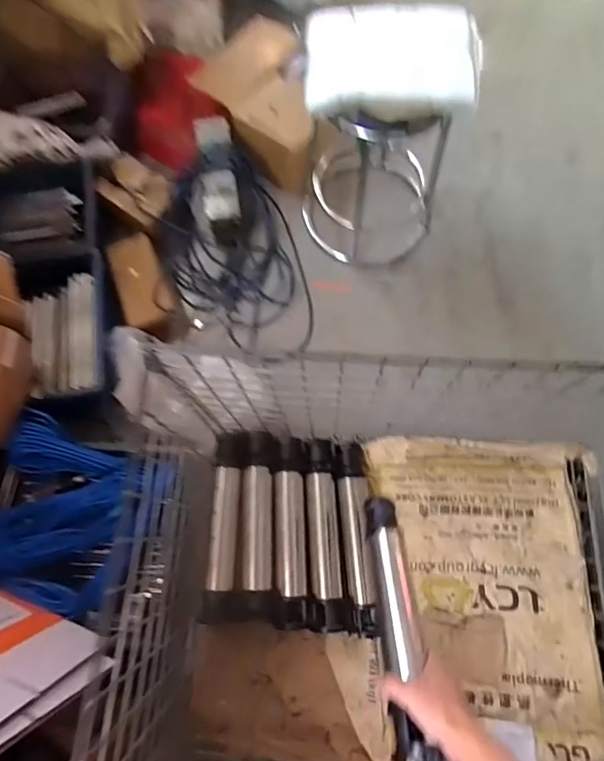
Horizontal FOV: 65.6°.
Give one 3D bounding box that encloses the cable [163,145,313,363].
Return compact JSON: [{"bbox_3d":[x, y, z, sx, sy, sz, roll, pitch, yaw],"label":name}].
[{"bbox_3d":[-0.172,-0.334,1.291,0.363,0.190,0.594,-27,73,-8],"label":"cable"}]

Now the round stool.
[{"bbox_3d":[0.187,-0.567,1.195,0.348,0.536,0.328,4,72,3],"label":"round stool"}]

